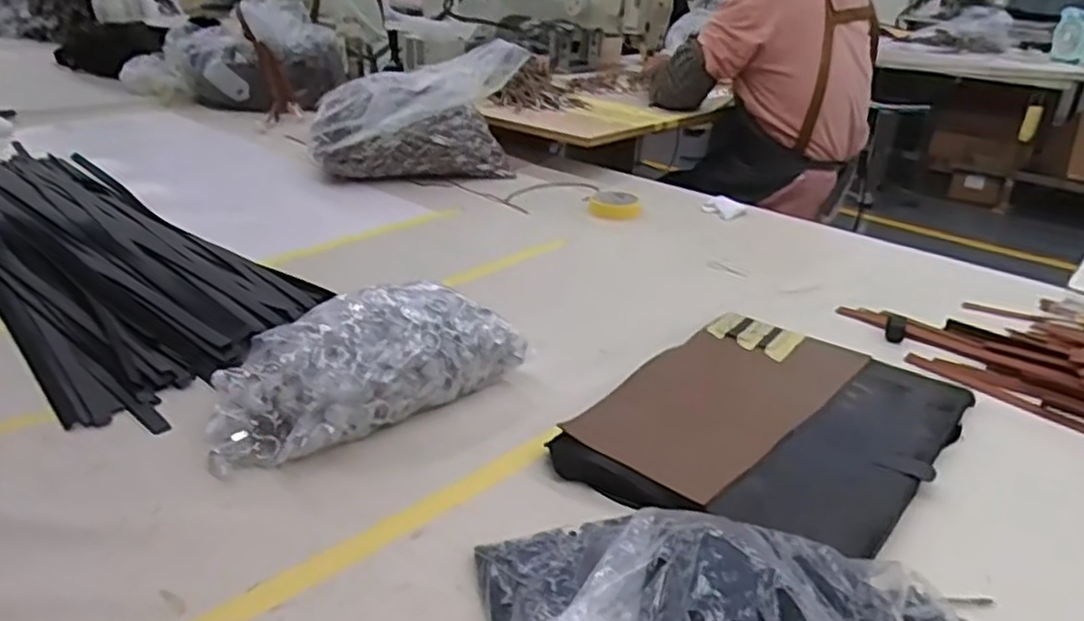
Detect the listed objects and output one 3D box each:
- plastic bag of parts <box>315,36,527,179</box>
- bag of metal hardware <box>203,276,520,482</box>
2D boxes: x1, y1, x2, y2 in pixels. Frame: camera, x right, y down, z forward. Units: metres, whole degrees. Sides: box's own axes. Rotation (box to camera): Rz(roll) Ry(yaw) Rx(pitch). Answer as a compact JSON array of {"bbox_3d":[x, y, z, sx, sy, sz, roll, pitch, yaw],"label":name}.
[{"bbox_3d":[-0.220,-0.379,1.388,0.406,0.194,0.307,-3,27,-10],"label":"plastic bag of parts"},{"bbox_3d":[-0.152,0.047,0.670,0.291,0.097,0.121,-10,29,-26],"label":"bag of metal hardware"}]

